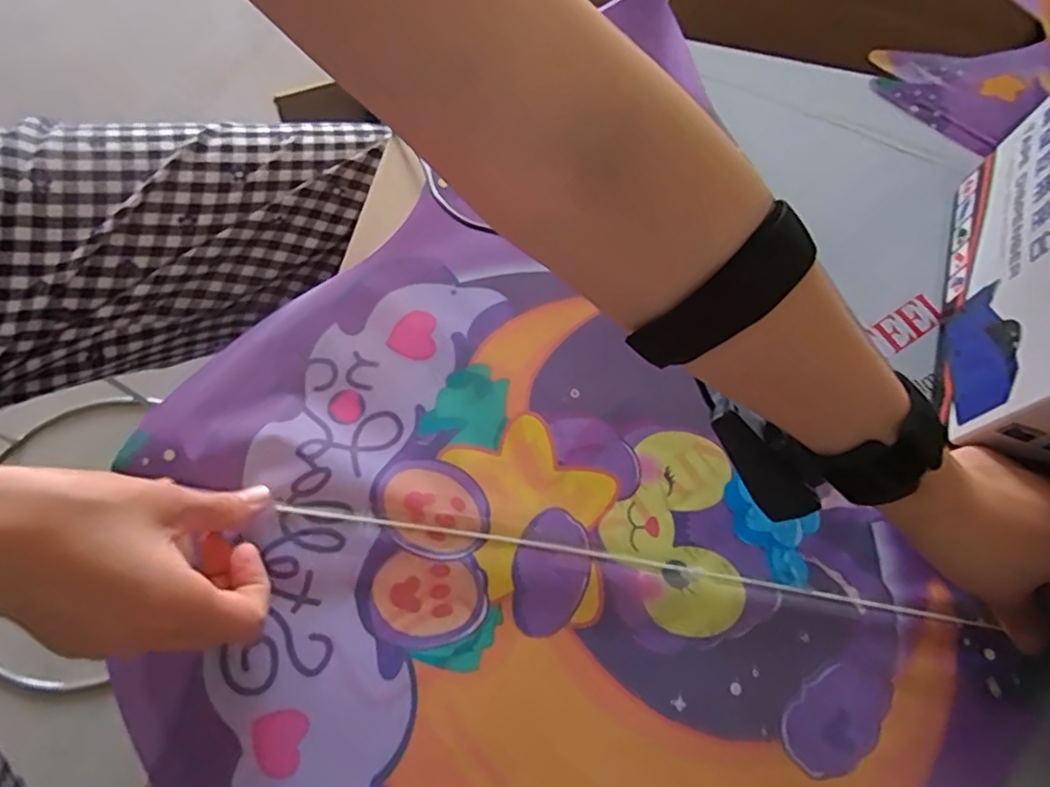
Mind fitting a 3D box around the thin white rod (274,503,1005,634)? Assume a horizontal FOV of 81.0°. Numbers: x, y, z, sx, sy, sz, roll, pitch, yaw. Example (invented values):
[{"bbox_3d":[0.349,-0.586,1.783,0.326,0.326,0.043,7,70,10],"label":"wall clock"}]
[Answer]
[{"bbox_3d":[0.056,0.092,0.331,0.378,0.004,0.008,10,69,1],"label":"thin white rod"}]

